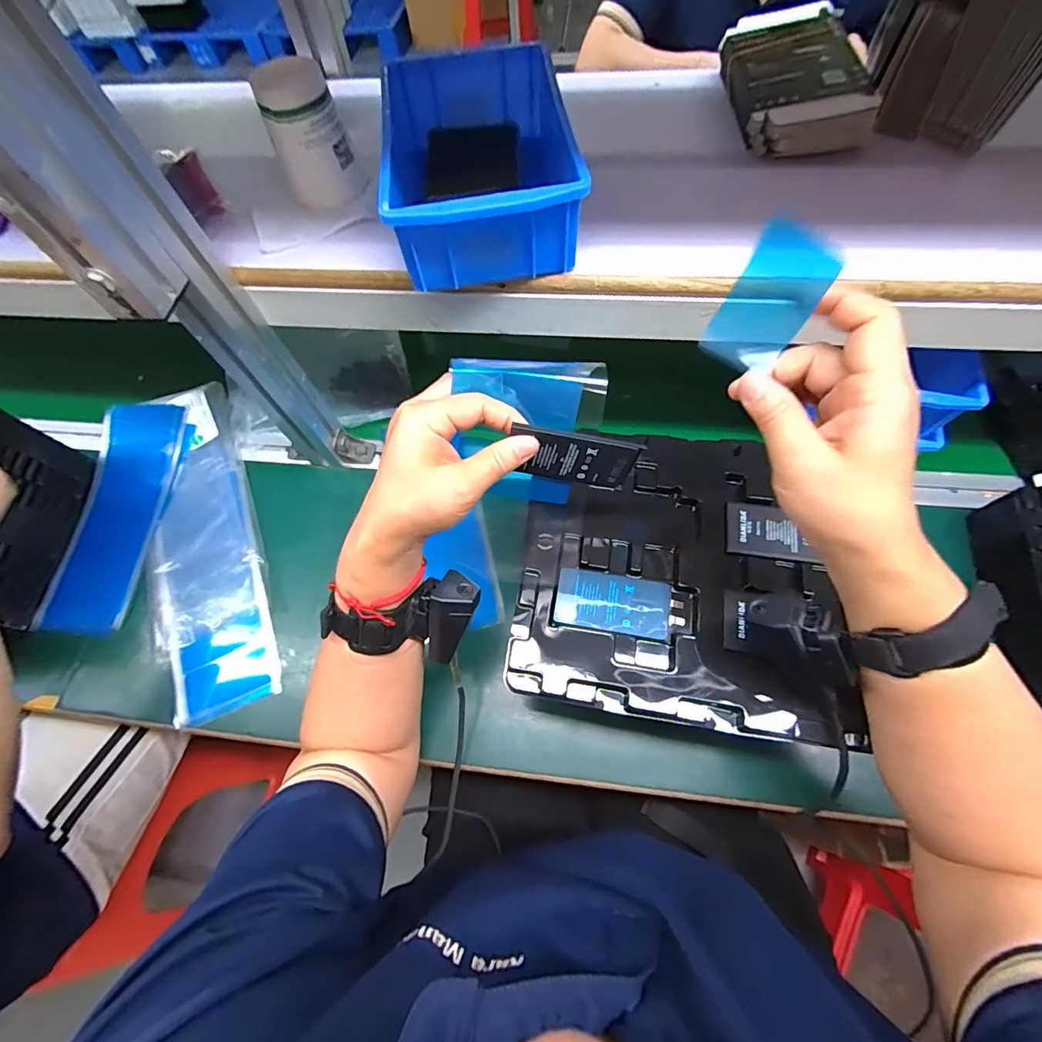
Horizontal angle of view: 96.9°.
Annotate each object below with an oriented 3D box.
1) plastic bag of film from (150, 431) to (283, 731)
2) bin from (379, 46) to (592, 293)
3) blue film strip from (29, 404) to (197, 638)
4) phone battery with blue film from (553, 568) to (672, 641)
[{"bbox_3d":[-0.344,0.049,0.505,0.115,0.023,0.314,-22,65,-7],"label":"plastic bag of film"},{"bbox_3d":[-0.034,-0.269,0.356,0.125,0.072,0.204,-10,64,-1],"label":"bin"},{"bbox_3d":[-0.470,-0.010,0.539,0.112,0.016,0.272,1,70,6],"label":"blue film strip"},{"bbox_3d":[0.069,0.061,0.344,0.082,0.005,0.042,8,65,7],"label":"phone battery with blue film"}]

